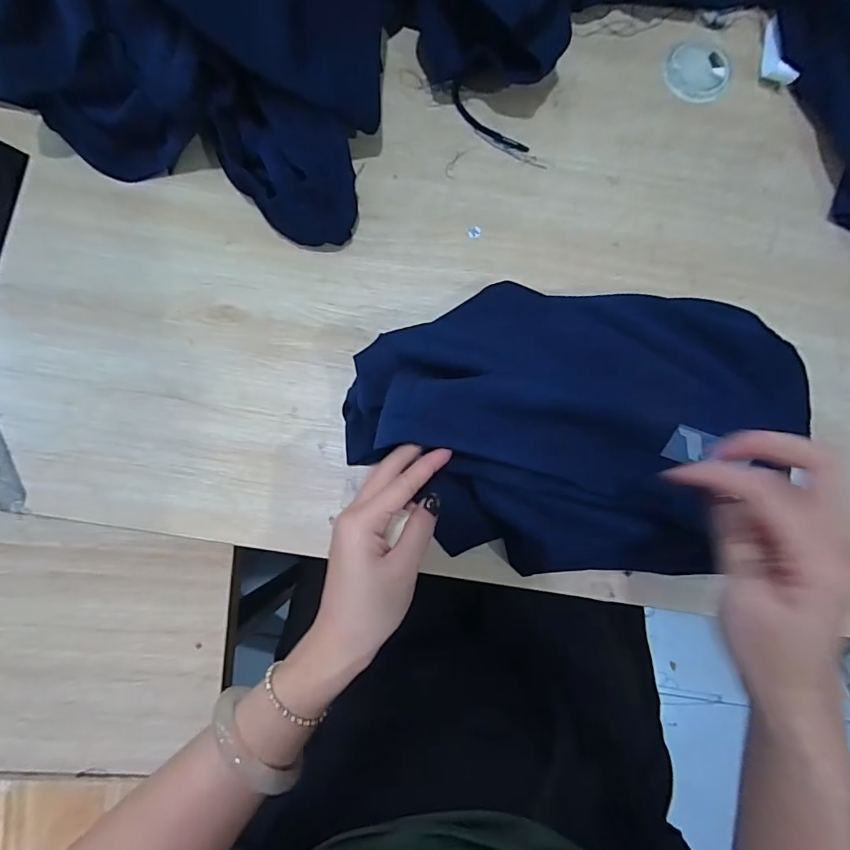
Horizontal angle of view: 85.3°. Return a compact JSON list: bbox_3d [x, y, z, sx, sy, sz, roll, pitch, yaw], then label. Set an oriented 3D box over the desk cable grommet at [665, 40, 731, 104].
[{"bbox_3d":[0.259,-0.336,0.438,0.061,0.005,0.061,0,84,1],"label":"desk cable grommet"}]

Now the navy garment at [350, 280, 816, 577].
[{"bbox_3d":[0.109,-0.001,0.351,0.325,0.077,0.219,10,85,2],"label":"navy garment"}]

